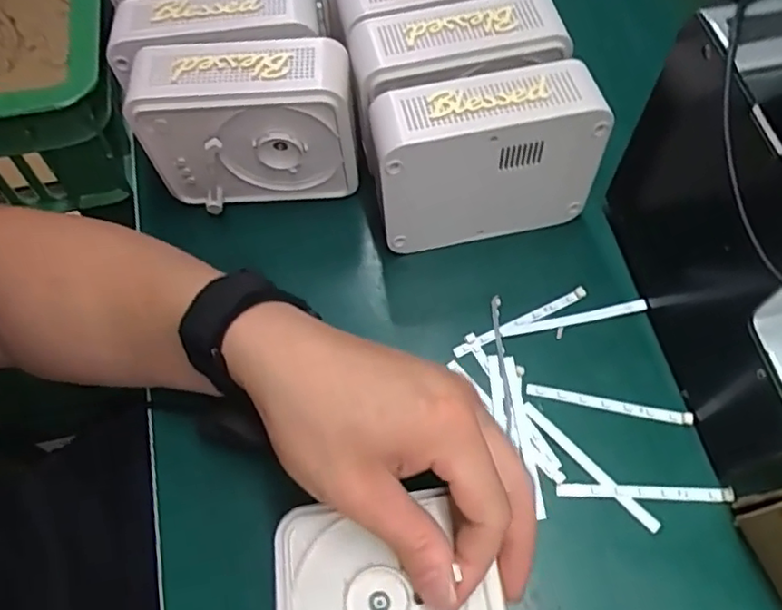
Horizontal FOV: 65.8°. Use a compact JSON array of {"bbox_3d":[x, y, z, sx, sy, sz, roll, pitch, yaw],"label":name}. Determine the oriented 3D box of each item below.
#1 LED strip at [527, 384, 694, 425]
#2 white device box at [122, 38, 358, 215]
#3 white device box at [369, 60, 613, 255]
[{"bbox_3d":[0.121,0.055,0.338,0.088,0.004,0.007,9,74,9],"label":"LED strip"},{"bbox_3d":[-0.085,-0.108,0.373,0.123,0.092,0.048,-1,61,-1],"label":"white device box"},{"bbox_3d":[0.051,-0.085,0.356,0.130,0.096,0.046,-10,62,-5],"label":"white device box"}]

